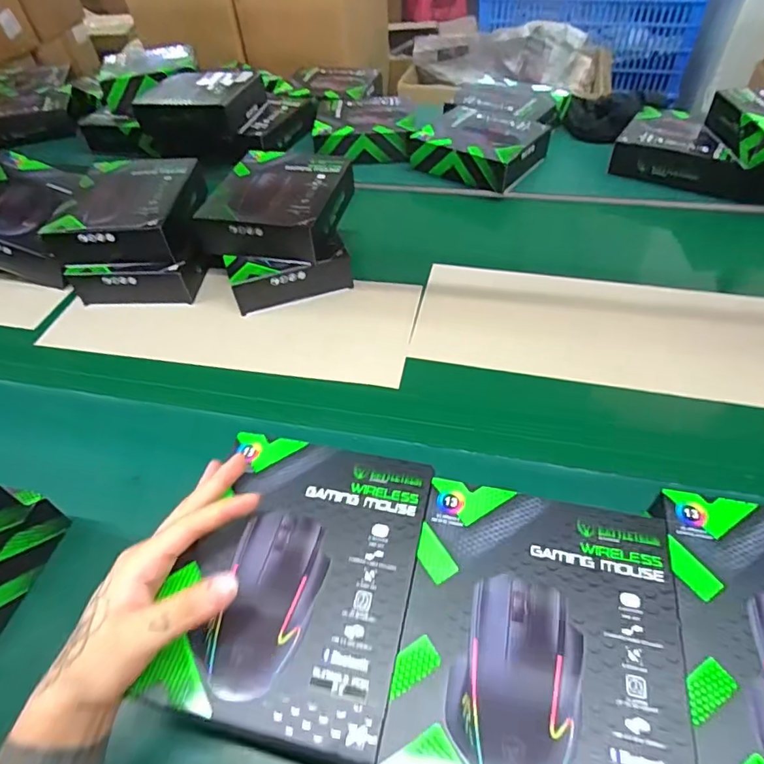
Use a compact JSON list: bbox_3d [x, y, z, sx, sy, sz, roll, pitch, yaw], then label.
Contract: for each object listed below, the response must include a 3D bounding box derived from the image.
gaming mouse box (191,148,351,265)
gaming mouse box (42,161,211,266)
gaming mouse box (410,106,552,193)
[{"bbox_3d":[-0.137,-0.244,0.688,0.161,0.055,0.183,8,52,11],"label":"gaming mouse box"},{"bbox_3d":[-0.341,-0.240,0.697,0.163,0.056,0.183,-1,50,4],"label":"gaming mouse box"},{"bbox_3d":[0.165,-0.404,0.856,0.186,0.061,0.158,32,59,27],"label":"gaming mouse box"}]

